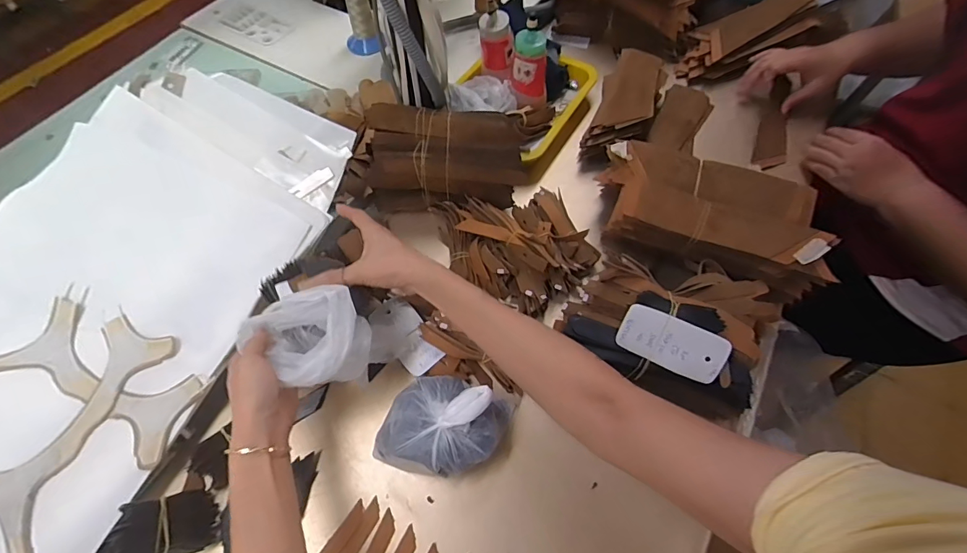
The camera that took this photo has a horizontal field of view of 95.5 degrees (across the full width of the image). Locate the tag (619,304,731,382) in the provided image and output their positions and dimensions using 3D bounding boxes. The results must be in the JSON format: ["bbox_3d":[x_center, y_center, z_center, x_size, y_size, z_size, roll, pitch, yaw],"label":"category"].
[{"bbox_3d":[0.198,0.068,0.460,0.104,0.057,0.007,27,19,17],"label":"tag"}]

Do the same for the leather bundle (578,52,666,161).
[{"bbox_3d":[0.224,-0.269,0.694,0.097,0.063,0.215,21,63,11],"label":"leather bundle"}]

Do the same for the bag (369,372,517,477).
[{"bbox_3d":[-0.043,0.154,0.459,0.129,0.088,0.094,14,61,8],"label":"bag"}]

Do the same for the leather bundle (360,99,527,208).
[{"bbox_3d":[-0.053,-0.155,0.593,0.211,0.097,0.104,3,61,1],"label":"leather bundle"}]

